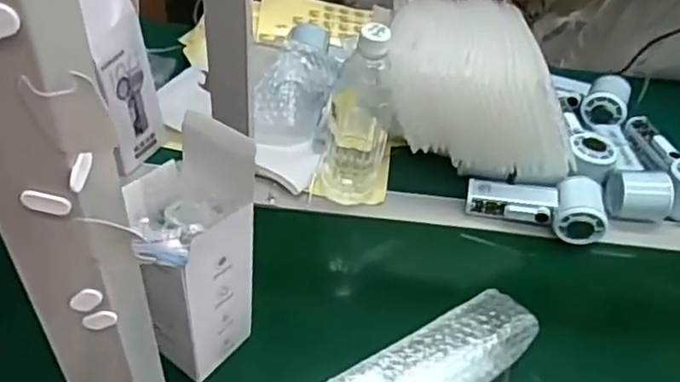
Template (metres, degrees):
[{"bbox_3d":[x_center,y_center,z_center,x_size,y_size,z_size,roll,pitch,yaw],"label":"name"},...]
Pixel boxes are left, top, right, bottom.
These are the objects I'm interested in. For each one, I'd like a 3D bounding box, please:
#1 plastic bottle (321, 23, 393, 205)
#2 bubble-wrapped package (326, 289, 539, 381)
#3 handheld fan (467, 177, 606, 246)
[{"bbox_3d":[0.021,-0.078,0.710,0.071,0.220,0.055,12,48,5],"label":"plastic bottle"},{"bbox_3d":[0.081,0.166,0.591,0.210,0.060,0.074,-26,56,-26],"label":"bubble-wrapped package"},{"bbox_3d":[0.224,0.009,0.762,0.149,0.042,0.069,12,48,5],"label":"handheld fan"}]

